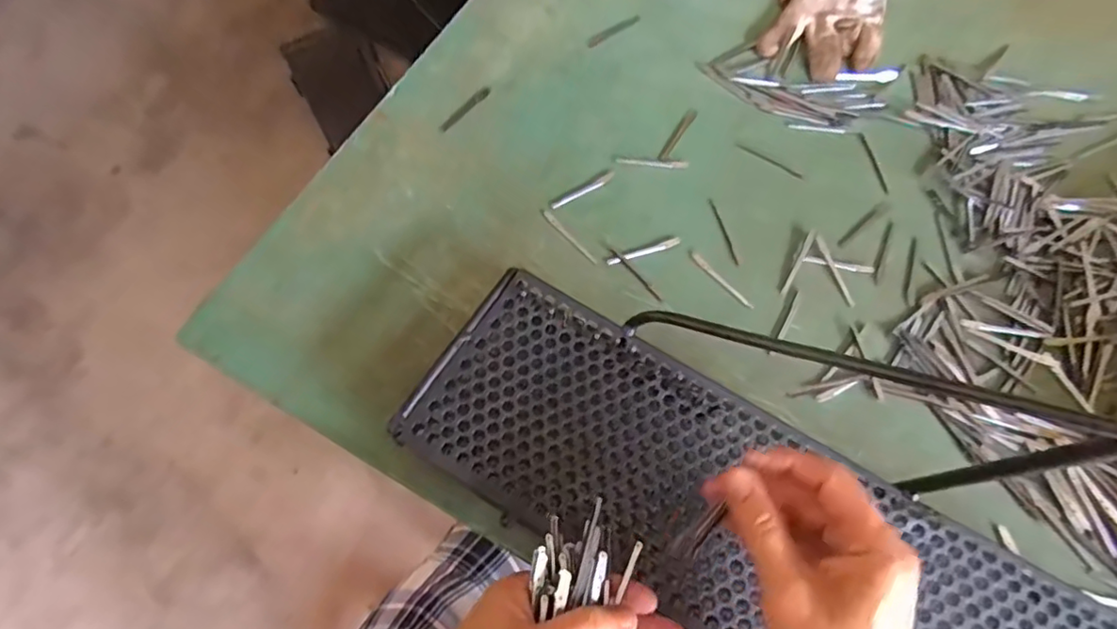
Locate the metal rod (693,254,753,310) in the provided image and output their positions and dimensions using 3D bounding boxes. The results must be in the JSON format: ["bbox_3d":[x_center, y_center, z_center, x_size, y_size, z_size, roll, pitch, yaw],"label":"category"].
[{"bbox_3d":[0.137,-0.029,0.491,0.008,0.004,0.066,-36,72,-15],"label":"metal rod"}]

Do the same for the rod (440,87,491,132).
[{"bbox_3d":[-0.089,-0.197,0.558,0.009,0.005,0.065,41,72,15],"label":"rod"}]

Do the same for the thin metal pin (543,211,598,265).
[{"bbox_3d":[0.010,-0.067,0.504,0.007,0.004,0.066,-38,73,-16],"label":"thin metal pin"}]

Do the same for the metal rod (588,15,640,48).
[{"bbox_3d":[0.057,-0.291,0.598,0.070,0.005,0.011,-38,73,-15],"label":"metal rod"}]

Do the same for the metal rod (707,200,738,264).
[{"bbox_3d":[0.146,-0.073,0.513,0.005,0.004,0.070,-12,68,-6],"label":"metal rod"}]

